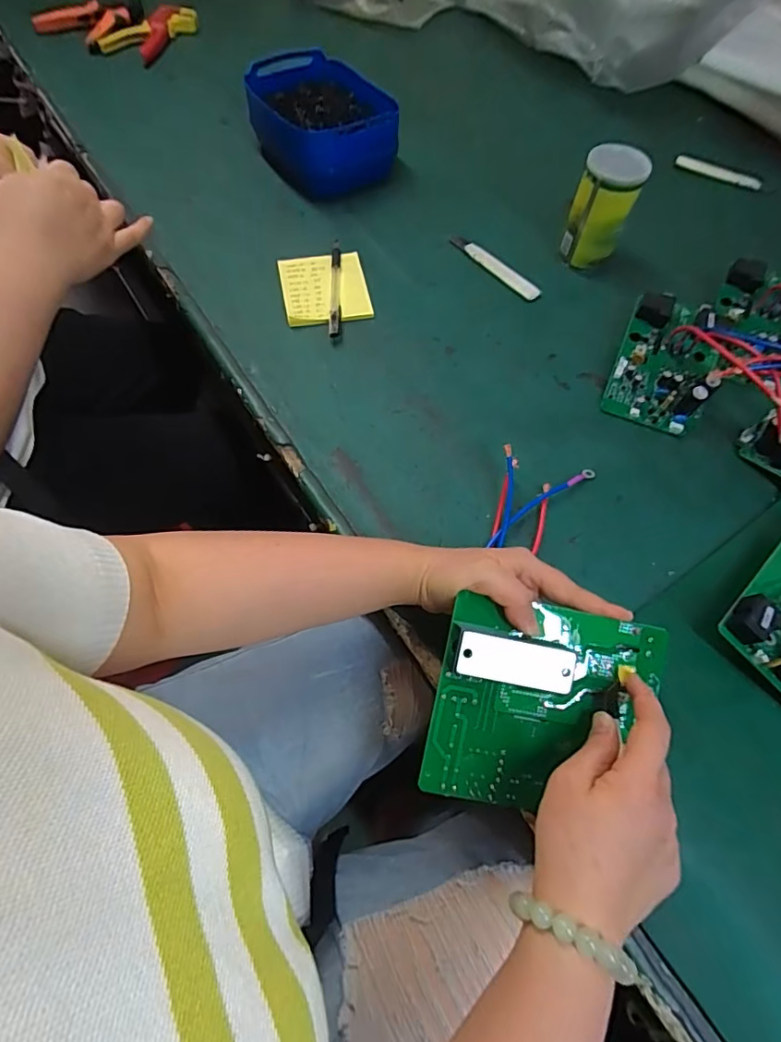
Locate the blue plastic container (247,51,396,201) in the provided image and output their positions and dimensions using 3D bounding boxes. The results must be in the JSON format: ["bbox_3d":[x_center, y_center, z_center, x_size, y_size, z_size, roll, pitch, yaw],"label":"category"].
[{"bbox_3d":[-0.093,-0.540,0.711,0.165,0.084,0.193,-22,65,-13],"label":"blue plastic container"}]

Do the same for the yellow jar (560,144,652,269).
[{"bbox_3d":[0.240,-0.354,0.602,0.064,0.110,0.056,18,63,7],"label":"yellow jar"}]

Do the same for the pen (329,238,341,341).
[{"bbox_3d":[-0.063,-0.266,0.608,0.013,0.016,0.143,0,62,-2],"label":"pen"}]

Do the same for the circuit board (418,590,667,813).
[{"bbox_3d":[0.108,0.131,0.360,0.155,0.023,0.136,12,87,-6],"label":"circuit board"}]

